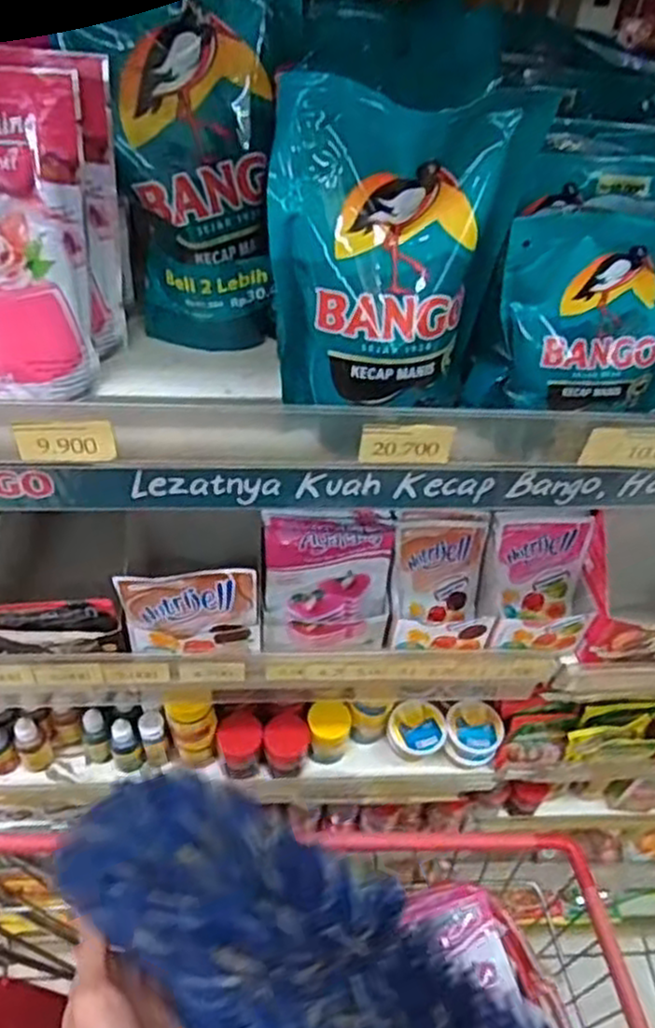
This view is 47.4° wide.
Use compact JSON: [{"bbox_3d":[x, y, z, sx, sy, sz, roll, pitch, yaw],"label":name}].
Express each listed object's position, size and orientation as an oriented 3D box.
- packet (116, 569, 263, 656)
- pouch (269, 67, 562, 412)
[{"bbox_3d":[-0.100,0.075,0.551,0.097,0.083,0.019,-1,49,-4],"label":"packet"},{"bbox_3d":[0.030,-0.123,0.367,0.113,0.148,0.058,12,49,6],"label":"pouch"}]

